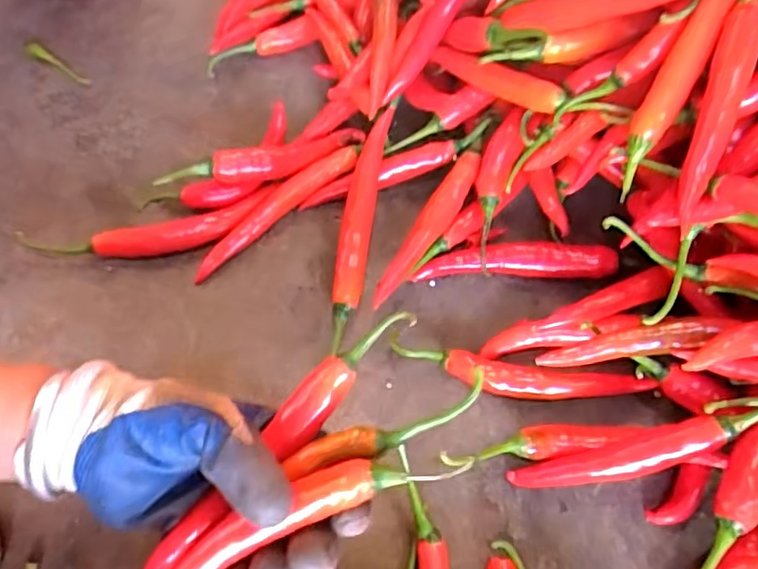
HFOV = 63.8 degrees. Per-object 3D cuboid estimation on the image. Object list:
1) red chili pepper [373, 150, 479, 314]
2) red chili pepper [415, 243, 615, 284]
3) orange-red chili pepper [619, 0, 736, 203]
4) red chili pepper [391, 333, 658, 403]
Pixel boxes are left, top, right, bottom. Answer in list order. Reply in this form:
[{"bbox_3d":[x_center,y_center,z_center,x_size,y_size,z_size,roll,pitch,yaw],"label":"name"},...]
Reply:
[{"bbox_3d":[0.032,-0.037,0.404,0.018,0.026,0.119,31,68,16],"label":"red chili pepper"},{"bbox_3d":[0.089,-0.014,0.403,0.127,0.022,0.021,2,63,2],"label":"red chili pepper"},{"bbox_3d":[0.157,-0.117,0.314,0.021,0.012,0.144,25,106,16],"label":"orange-red chili pepper"},{"bbox_3d":[0.083,0.057,0.368,0.153,0.020,0.022,10,64,6],"label":"red chili pepper"}]

